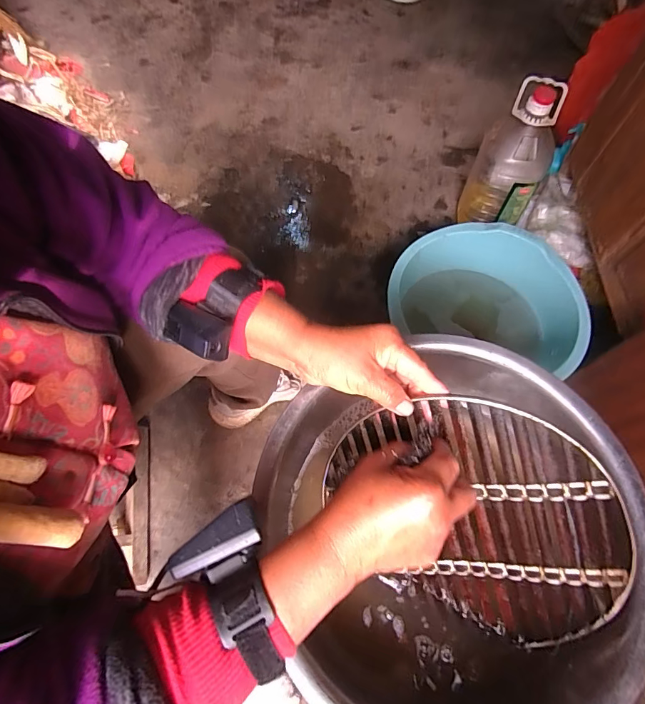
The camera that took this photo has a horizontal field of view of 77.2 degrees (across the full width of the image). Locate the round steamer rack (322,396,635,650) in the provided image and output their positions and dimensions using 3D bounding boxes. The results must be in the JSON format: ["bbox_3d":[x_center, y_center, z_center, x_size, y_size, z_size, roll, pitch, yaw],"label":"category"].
[{"bbox_3d":[0.136,0.148,0.367,0.265,0.224,0.010,23,27,12],"label":"round steamer rack"}]

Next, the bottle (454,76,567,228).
[{"bbox_3d":[0.439,-0.433,0.969,0.154,0.348,0.131,22,65,9],"label":"bottle"}]

